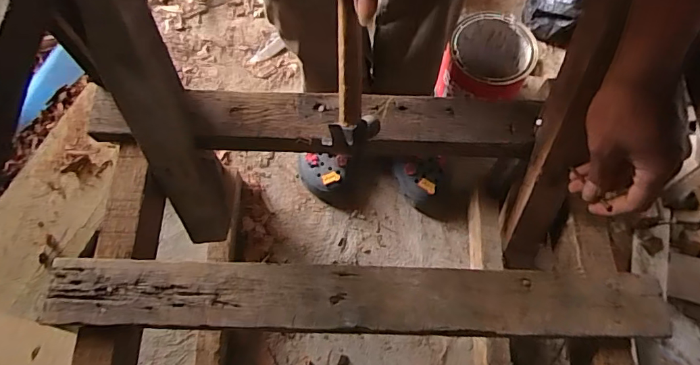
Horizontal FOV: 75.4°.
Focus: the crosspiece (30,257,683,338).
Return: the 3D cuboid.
[{"bbox_3d":[0.007,0.106,0.422,0.555,0.024,0.060,1,68,1],"label":"crosspiece"}]

